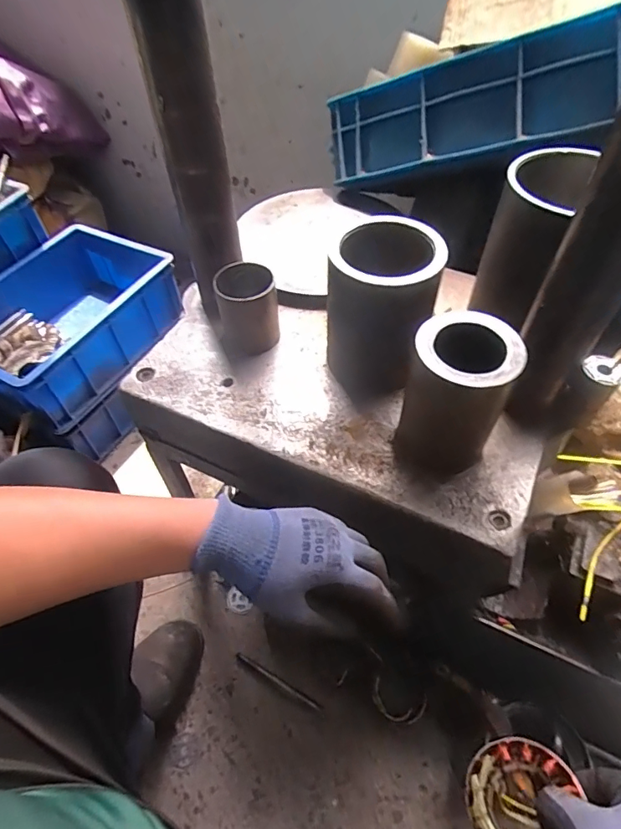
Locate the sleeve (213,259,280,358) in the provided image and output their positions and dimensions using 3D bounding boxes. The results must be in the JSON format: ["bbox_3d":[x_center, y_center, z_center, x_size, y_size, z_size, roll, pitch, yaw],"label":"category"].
[{"bbox_3d":[-0.076,-0.130,0.571,0.067,0.090,0.068,-11,53,-7],"label":"sleeve"}]

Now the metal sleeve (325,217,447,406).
[{"bbox_3d":[0.076,-0.109,0.513,0.106,0.150,0.113,-1,53,1],"label":"metal sleeve"}]

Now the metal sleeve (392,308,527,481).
[{"bbox_3d":[0.133,-0.015,0.443,0.087,0.143,0.092,22,56,17],"label":"metal sleeve"}]

